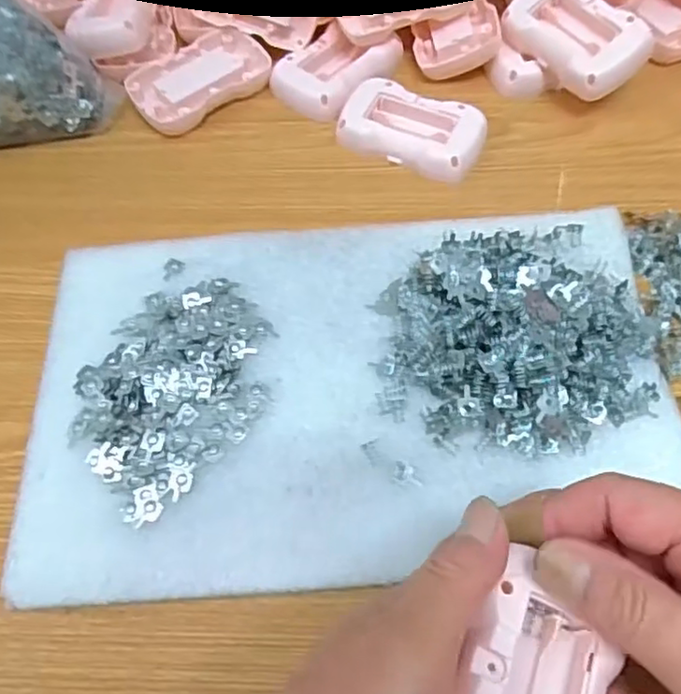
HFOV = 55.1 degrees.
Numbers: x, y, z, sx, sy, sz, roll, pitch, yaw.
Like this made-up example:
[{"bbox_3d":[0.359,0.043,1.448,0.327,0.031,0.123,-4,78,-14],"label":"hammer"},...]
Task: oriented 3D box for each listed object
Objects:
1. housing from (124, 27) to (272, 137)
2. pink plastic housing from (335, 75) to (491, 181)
[{"bbox_3d":[-0.091,-0.172,0.421,0.087,0.016,0.055,-33,65,-15],"label":"housing"},{"bbox_3d":[0.042,-0.131,0.393,0.084,0.014,0.050,25,65,15],"label":"pink plastic housing"}]

